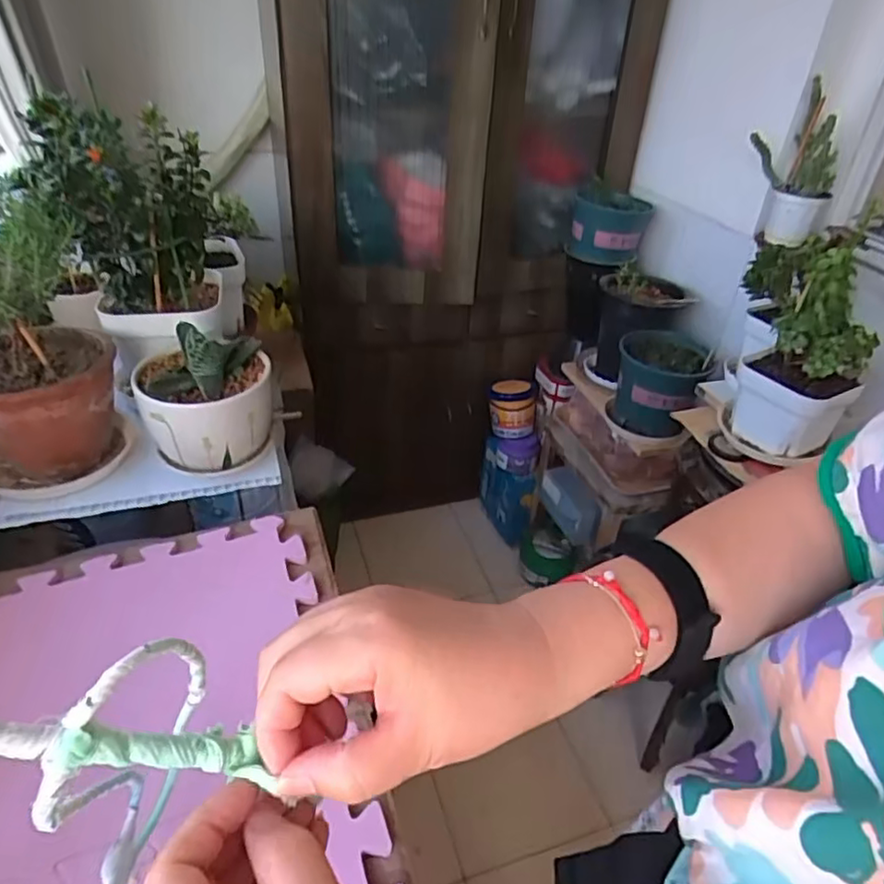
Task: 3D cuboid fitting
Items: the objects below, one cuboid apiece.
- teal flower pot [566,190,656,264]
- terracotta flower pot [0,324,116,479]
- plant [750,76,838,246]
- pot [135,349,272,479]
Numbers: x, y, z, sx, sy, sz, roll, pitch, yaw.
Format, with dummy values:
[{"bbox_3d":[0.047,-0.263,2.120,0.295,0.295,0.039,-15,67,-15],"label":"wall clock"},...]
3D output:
[{"bbox_3d":[0.410,-0.530,1.541,0.183,0.142,0.193,2,36,-2],"label":"teal flower pot"},{"bbox_3d":[-0.434,-0.049,0.688,0.142,0.134,0.154,-15,40,-23],"label":"terracotta flower pot"},{"bbox_3d":[0.667,-0.514,1.180,0.132,0.252,0.132,-27,46,-34],"label":"plant"},{"bbox_3d":[-0.260,-0.037,0.702,0.135,0.103,0.127,2,36,-2],"label":"pot"}]

